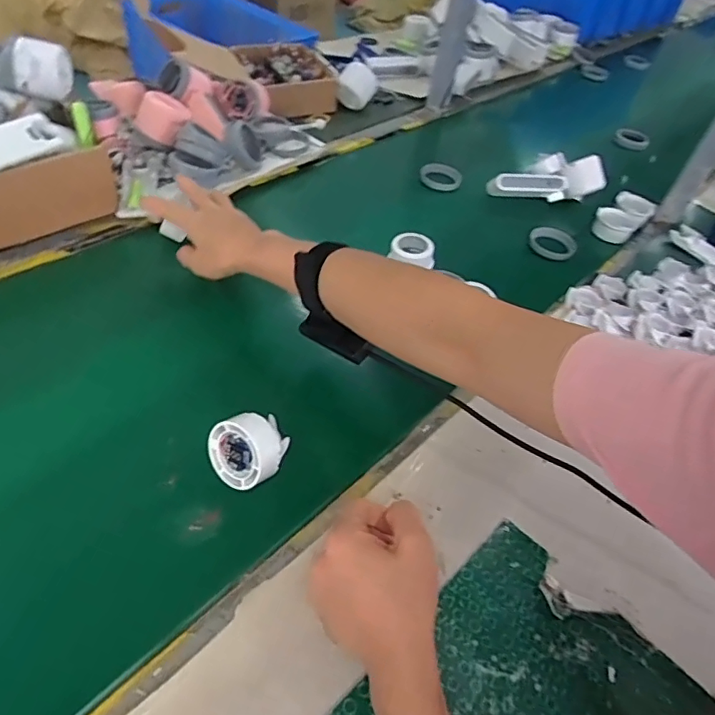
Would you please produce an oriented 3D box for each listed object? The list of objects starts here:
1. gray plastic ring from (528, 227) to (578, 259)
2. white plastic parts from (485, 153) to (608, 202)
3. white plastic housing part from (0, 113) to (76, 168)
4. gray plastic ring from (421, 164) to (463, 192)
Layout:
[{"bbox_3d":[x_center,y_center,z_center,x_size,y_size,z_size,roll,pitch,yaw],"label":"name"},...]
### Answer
[{"bbox_3d":[0.262,-0.155,0.714,0.063,0.013,0.055,24,48,12],"label":"gray plastic ring"},{"bbox_3d":[0.278,-0.265,0.771,0.164,0.055,0.037,-2,48,-12],"label":"white plastic parts"},{"bbox_3d":[-0.346,-0.212,0.534,0.116,0.023,0.040,-39,104,-36],"label":"white plastic housing part"},{"bbox_3d":[0.125,-0.271,0.793,0.062,0.011,0.051,11,61,0],"label":"gray plastic ring"}]

